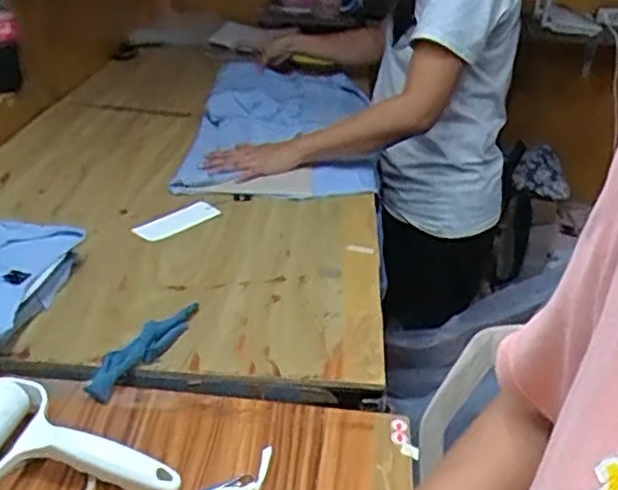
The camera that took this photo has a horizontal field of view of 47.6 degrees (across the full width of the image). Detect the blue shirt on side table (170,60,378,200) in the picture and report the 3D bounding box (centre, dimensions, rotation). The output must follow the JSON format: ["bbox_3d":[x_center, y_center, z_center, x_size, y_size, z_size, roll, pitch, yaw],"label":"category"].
[{"bbox_3d":[-0.039,-0.224,1.266,0.306,0.039,0.606,4,29,1],"label":"blue shirt on side table"}]

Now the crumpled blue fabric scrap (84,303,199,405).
[{"bbox_3d":[-0.156,0.094,0.686,0.037,0.018,0.155,17,32,22],"label":"crumpled blue fabric scrap"}]

